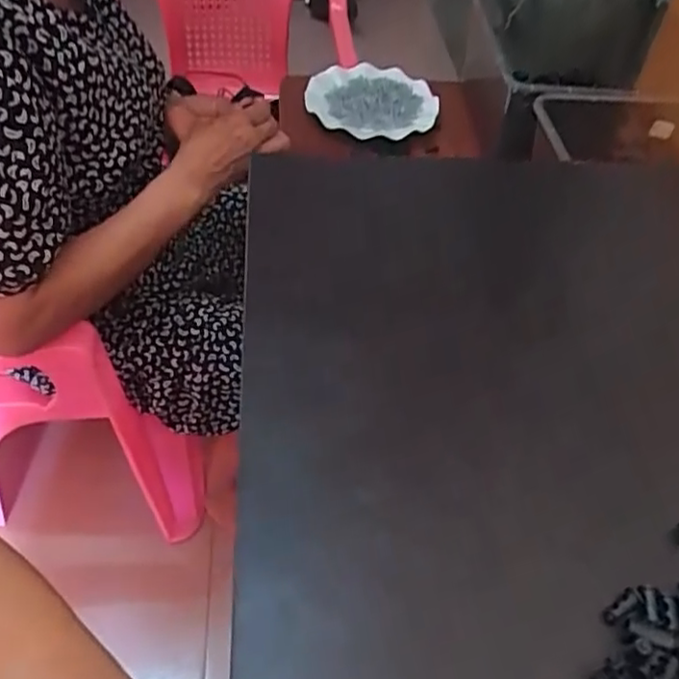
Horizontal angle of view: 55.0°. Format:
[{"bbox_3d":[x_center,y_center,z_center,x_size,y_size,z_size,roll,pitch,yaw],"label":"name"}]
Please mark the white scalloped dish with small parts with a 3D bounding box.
[{"bbox_3d":[0.046,-0.348,0.956,0.179,0.050,0.199,-8,50,-12],"label":"white scalloped dish with small parts"}]

